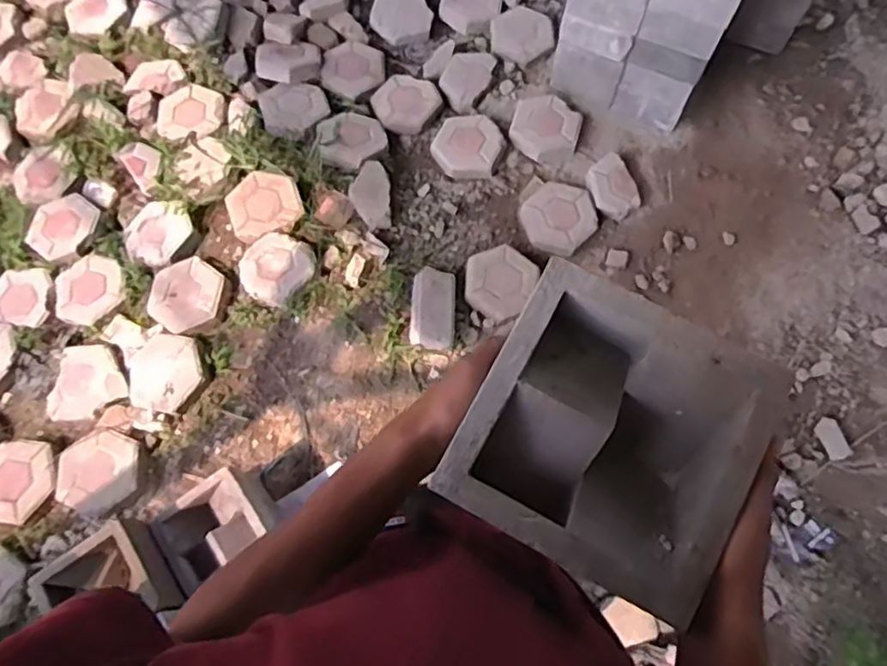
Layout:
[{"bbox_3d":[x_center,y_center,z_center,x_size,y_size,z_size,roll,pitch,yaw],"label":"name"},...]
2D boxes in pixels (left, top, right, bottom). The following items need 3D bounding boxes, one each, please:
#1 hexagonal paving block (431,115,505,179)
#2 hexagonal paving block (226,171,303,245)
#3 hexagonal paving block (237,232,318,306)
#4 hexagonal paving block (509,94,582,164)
[{"bbox_3d":[0.073,-0.557,1.868,0.202,0.047,0.212,18,78,9],"label":"hexagonal paving block"},{"bbox_3d":[-0.500,-0.360,1.736,0.194,0.043,0.197,-19,71,-4],"label":"hexagonal paving block"},{"bbox_3d":[-0.456,-0.180,1.686,0.191,0.054,0.204,-40,74,-10],"label":"hexagonal paving block"},{"bbox_3d":[0.307,-0.612,1.878,0.199,0.059,0.213,15,70,5],"label":"hexagonal paving block"}]

